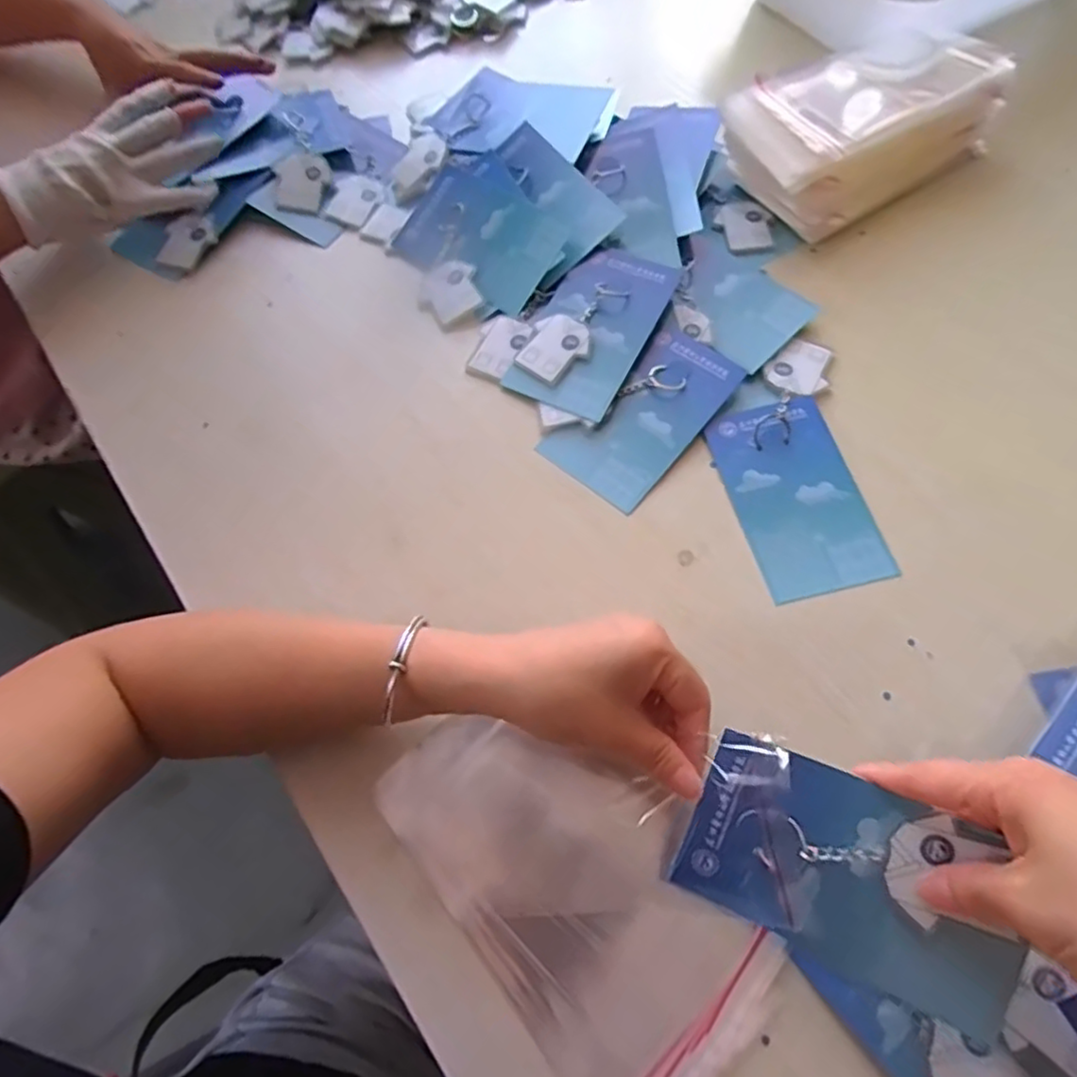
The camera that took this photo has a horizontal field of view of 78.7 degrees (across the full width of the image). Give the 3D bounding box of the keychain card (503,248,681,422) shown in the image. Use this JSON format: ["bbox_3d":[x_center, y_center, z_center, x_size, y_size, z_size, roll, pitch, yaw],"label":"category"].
[{"bbox_3d":[0.039,-0.150,0.470,0.078,0.006,0.132,27,78,16],"label":"keychain card"}]

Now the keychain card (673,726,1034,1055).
[{"bbox_3d":[0.132,0.145,0.282,0.134,0.010,0.080,20,97,18],"label":"keychain card"}]

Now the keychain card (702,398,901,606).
[{"bbox_3d":[0.164,-0.028,0.419,0.080,0.005,0.131,-13,64,-4],"label":"keychain card"}]

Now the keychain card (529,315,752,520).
[{"bbox_3d":[0.074,-0.089,0.448,0.075,0.009,0.141,37,71,18],"label":"keychain card"}]

